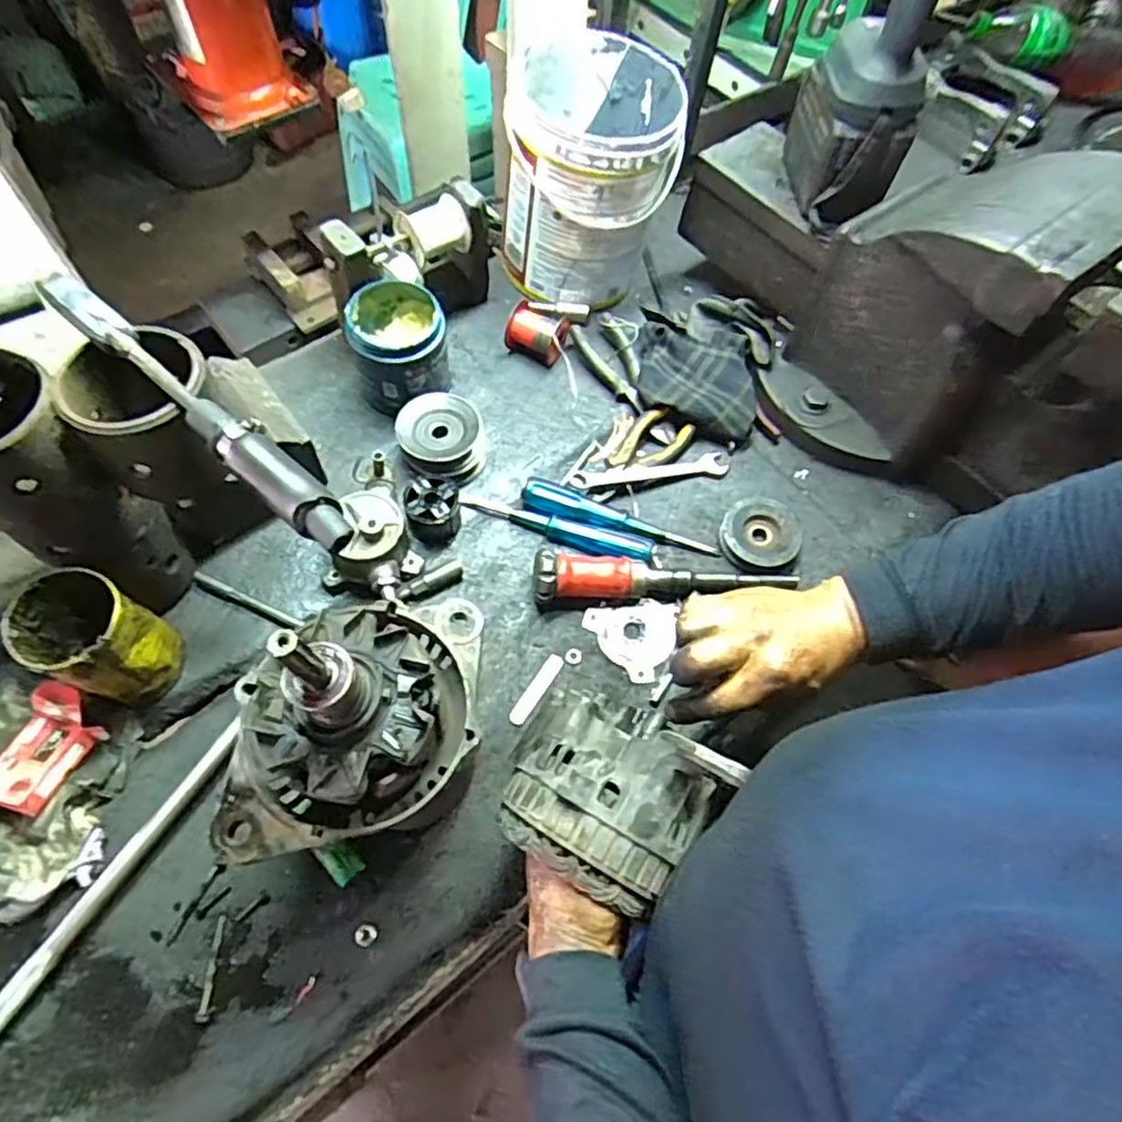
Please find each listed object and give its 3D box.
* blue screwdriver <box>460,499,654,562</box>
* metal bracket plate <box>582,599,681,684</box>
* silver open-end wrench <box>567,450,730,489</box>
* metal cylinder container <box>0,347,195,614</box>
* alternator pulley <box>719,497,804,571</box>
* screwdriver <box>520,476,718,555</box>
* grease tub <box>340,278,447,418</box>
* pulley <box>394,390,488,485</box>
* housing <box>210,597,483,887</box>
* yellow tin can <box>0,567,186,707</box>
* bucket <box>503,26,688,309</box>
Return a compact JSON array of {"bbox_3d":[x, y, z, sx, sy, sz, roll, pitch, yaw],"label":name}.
[{"bbox_3d":[-0.004,-0.030,0.647,0.181,0.019,0.029,16,63,5],"label":"blue screwdriver"},{"bbox_3d":[0.062,0.070,0.622,0.082,0.007,0.076,1,62,-3],"label":"metal bracket plate"},{"bbox_3d":[0.090,-0.091,0.684,0.164,0.009,0.025,-8,73,-16],"label":"silver open-end wrench"},{"bbox_3d":[-0.362,-0.041,0.510,0.095,0.225,0.081,27,64,10],"label":"metal cylinder container"},{"bbox_3d":[0.192,-0.025,0.655,0.076,0.025,0.071,1,62,-3],"label":"alternator pulley"},{"bbox_3d":[0.057,-0.041,0.650,0.190,0.029,0.028,16,63,5],"label":"screwdriver"},{"bbox_3d":[-0.161,-0.206,0.683,0.087,0.104,0.088,1,62,-3],"label":"grease tub"},{"bbox_3d":[-0.118,-0.118,0.670,0.080,0.046,0.085,1,62,-3],"label":"pulley"},{"bbox_3d":[-0.113,0.082,0.385,0.123,0.115,0.188,22,63,8],"label":"housing"},{"bbox_3d":[-0.352,0.062,0.522,0.075,0.106,0.070,1,62,-3],"label":"yellow tin can"},{"bbox_3d":[0.033,-0.412,0.739,0.171,0.190,0.175,1,62,-3],"label":"bucket"}]

